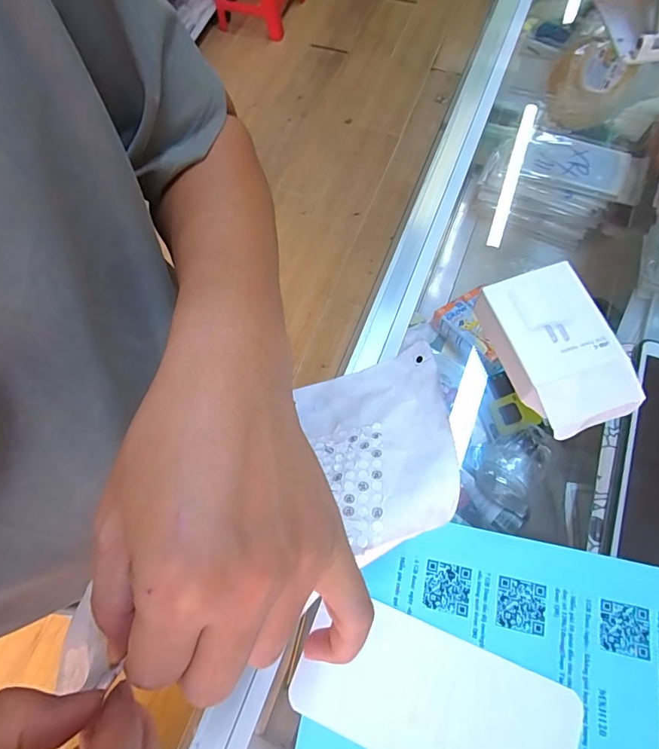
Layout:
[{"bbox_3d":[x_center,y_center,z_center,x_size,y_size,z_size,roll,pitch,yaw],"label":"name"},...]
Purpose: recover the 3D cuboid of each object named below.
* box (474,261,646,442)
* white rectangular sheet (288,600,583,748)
[{"bbox_3d":[0.155,-0.018,0.297,0.075,0.025,0.112,-18,71,-2],"label":"box"},{"bbox_3d":[0.061,0.193,0.253,0.158,0.005,0.073,19,74,11],"label":"white rectangular sheet"}]

